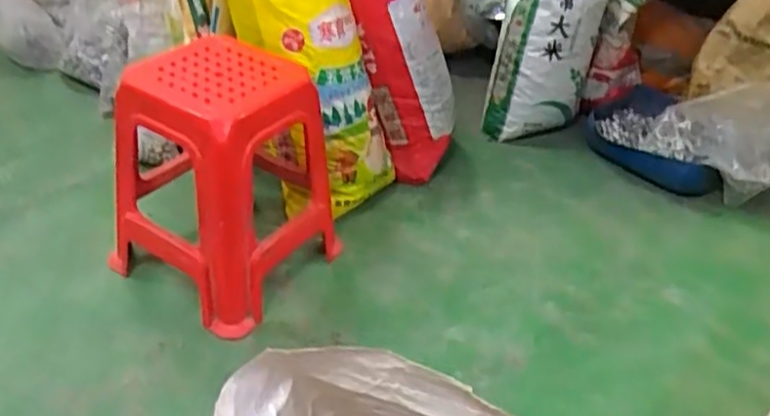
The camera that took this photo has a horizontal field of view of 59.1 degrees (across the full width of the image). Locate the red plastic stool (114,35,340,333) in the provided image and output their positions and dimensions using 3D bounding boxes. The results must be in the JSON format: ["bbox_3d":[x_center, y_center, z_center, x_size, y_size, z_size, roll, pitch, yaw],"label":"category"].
[{"bbox_3d":[-0.375,-0.067,1.541,0.418,0.486,0.391,25,41,24],"label":"red plastic stool"}]

